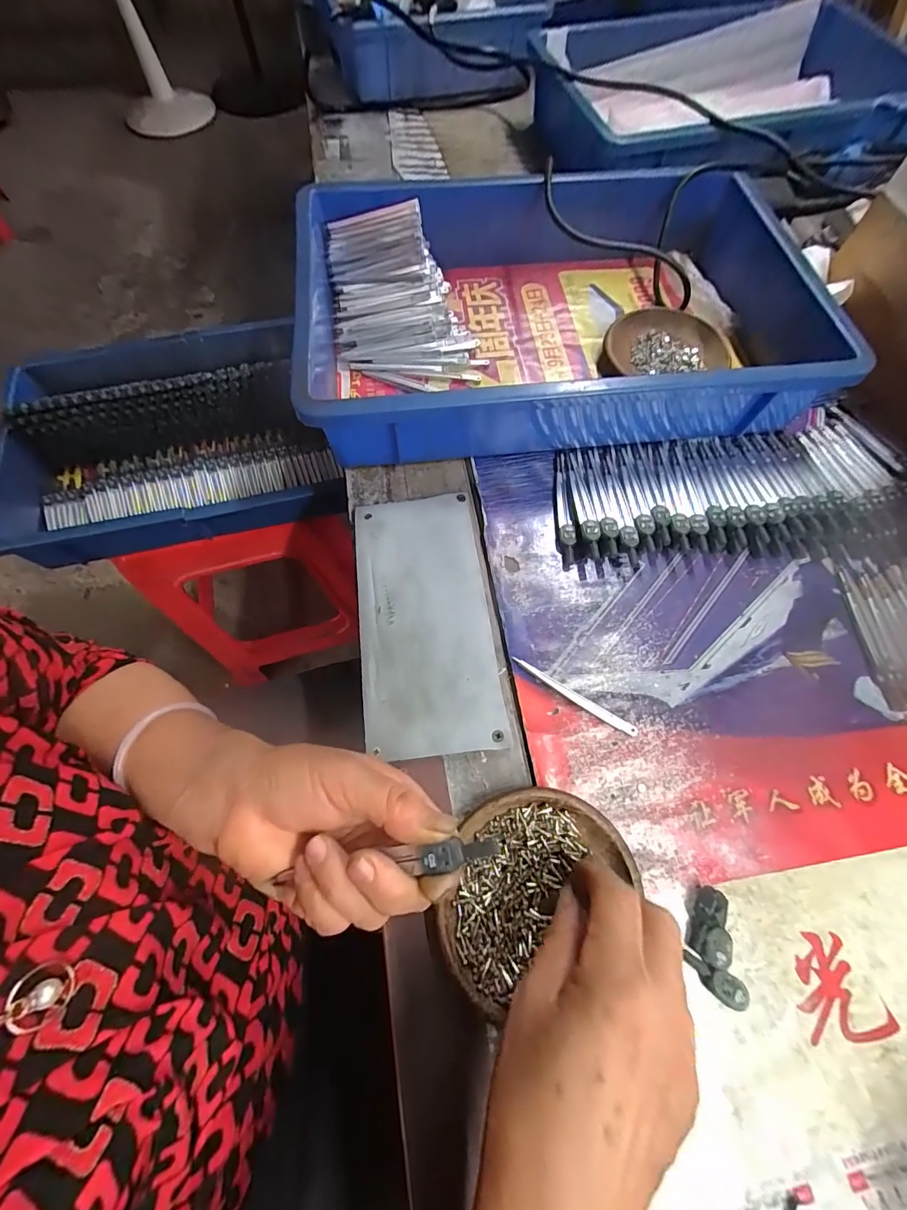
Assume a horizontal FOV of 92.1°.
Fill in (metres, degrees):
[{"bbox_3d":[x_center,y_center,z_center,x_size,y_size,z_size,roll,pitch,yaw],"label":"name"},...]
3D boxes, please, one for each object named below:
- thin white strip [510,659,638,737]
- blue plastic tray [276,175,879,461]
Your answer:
[{"bbox_3d":[0.083,0.064,0.304,0.093,0.004,0.008,30,71,11],"label":"thin white strip"},{"bbox_3d":[0.091,-0.274,0.403,0.442,0.073,0.291,-6,68,-3],"label":"blue plastic tray"}]

